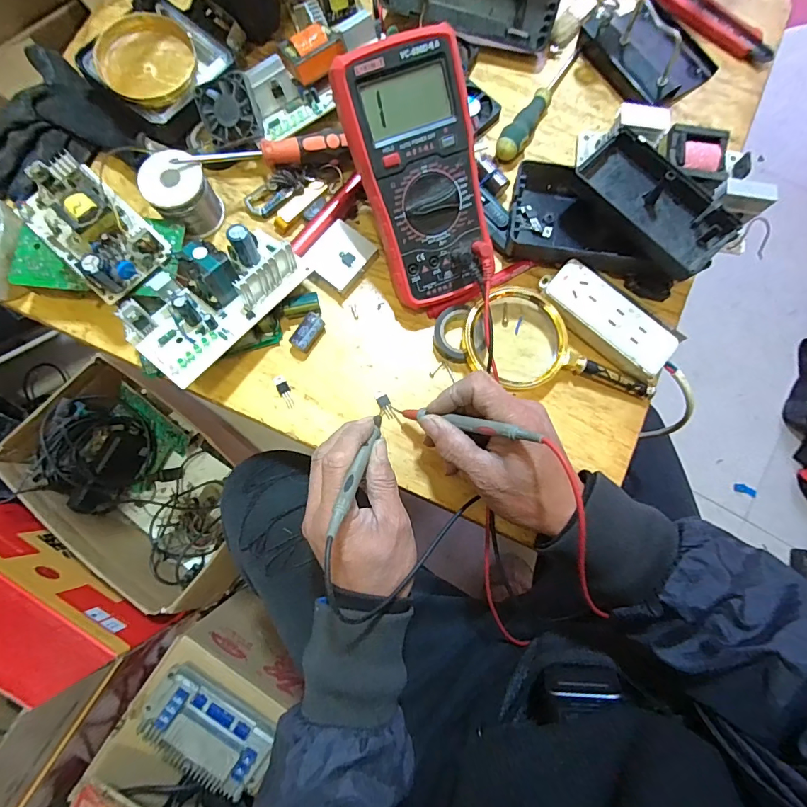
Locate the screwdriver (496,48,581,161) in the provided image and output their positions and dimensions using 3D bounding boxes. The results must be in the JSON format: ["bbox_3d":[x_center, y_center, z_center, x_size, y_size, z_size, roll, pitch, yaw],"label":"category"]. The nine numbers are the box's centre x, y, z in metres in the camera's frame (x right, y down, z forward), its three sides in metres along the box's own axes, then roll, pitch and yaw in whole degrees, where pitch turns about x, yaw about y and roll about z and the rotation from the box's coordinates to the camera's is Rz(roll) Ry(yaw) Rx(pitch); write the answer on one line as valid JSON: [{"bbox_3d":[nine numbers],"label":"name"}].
[{"bbox_3d":[0.133,-0.301,0.433,0.024,0.022,0.154,28,80,4],"label":"screwdriver"}]

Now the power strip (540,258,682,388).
[{"bbox_3d":[0.177,-0.073,0.388,0.122,0.026,0.045,40,81,6],"label":"power strip"}]

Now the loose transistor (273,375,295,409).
[{"bbox_3d":[-0.105,-0.010,0.389,0.010,0.004,0.030,-24,81,-5],"label":"loose transistor"}]

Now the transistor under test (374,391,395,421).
[{"bbox_3d":[-0.016,0.001,0.386,0.010,0.004,0.027,-20,81,-5],"label":"transistor under test"}]

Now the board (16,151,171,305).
[{"bbox_3d":[-0.260,-0.147,0.358,0.117,0.037,0.067,44,82,6],"label":"board"}]

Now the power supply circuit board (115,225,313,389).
[{"bbox_3d":[-0.155,-0.091,0.355,0.081,0.044,0.146,39,81,5],"label":"power supply circuit board"}]

